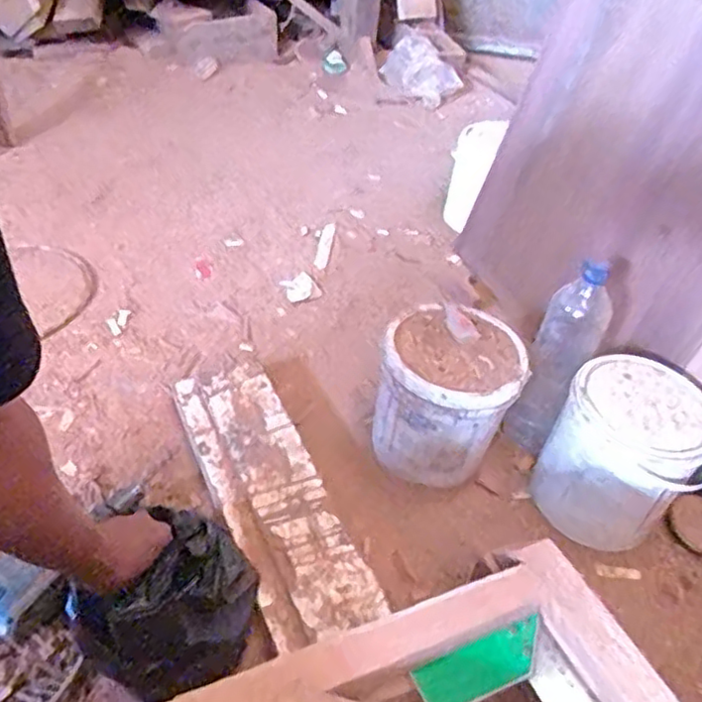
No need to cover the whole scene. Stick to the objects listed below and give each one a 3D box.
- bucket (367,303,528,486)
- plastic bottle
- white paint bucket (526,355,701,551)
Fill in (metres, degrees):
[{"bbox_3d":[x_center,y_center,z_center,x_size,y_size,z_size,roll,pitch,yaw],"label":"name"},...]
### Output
[{"bbox_3d":[0.129,0.064,0.900,0.163,0.179,0.171,6,40,-5],"label":"bucket"},{"bbox_3d":[0.268,0.029,0.898,0.080,0.295,0.089,25,42,18],"label":"plastic bottle"},{"bbox_3d":[0.354,0.135,0.880,0.188,0.190,0.161,24,42,16],"label":"white paint bucket"}]

